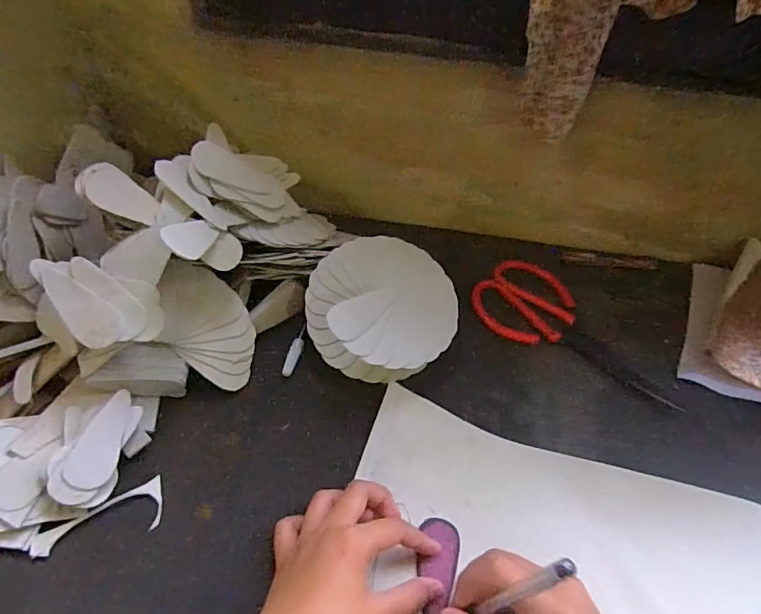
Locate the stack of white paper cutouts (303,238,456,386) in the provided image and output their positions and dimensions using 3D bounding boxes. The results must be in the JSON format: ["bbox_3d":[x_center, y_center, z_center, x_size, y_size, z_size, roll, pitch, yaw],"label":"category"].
[{"bbox_3d":[0.003,0.002,0.433,0.127,0.078,0.128,25,59,18],"label":"stack of white paper cutouts"}]

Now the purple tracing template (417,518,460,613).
[{"bbox_3d":[0.040,0.187,0.332,0.028,0.005,0.070,7,54,6],"label":"purple tracing template"}]

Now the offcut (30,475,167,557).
[{"bbox_3d":[-0.197,0.158,0.335,0.086,0.006,0.035,-24,60,-25],"label":"offcut"}]

